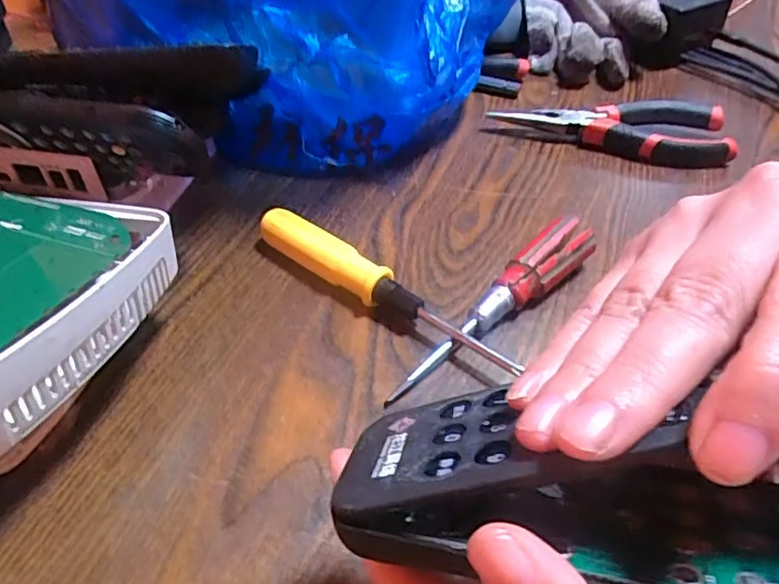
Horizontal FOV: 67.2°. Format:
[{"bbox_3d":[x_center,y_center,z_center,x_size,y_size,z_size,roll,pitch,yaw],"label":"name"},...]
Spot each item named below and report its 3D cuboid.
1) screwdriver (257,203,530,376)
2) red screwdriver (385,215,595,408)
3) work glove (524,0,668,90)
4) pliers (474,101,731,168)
[{"bbox_3d":[-0.006,0.000,0.284,0.152,0.019,0.017,32,52,27],"label":"screwdriver"},{"bbox_3d":[0.049,0.005,0.276,0.135,0.025,0.021,-31,53,-29],"label":"red screwdriver"},{"bbox_3d":[0.166,-0.242,0.476,0.097,0.087,0.121,0,45,-2],"label":"work glove"},{"bbox_3d":[0.148,-0.112,0.399,0.156,0.023,0.046,5,45,3],"label":"pliers"}]

